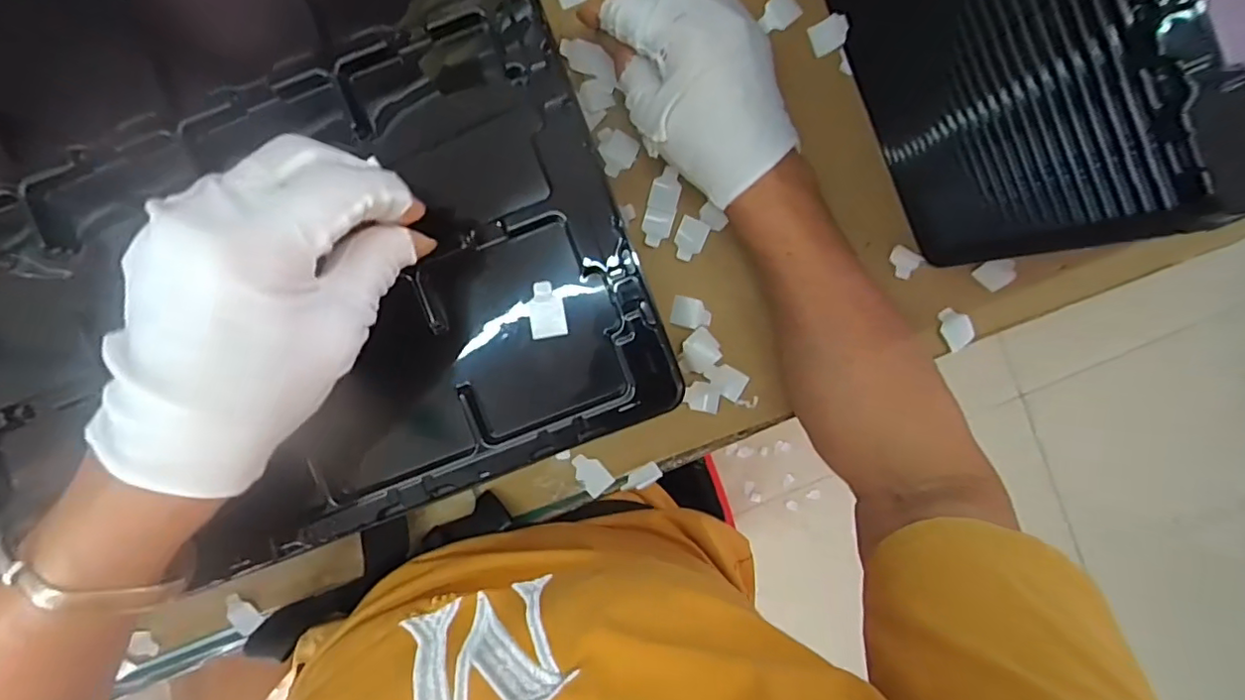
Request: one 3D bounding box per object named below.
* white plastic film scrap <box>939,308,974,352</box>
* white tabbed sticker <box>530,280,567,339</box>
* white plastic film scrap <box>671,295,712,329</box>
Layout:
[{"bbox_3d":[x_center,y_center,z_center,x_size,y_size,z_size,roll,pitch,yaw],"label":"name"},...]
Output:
[{"bbox_3d":[0.193,-0.012,0.341,0.018,0.011,0.022,-34,98,0],"label":"white plastic film scrap"},{"bbox_3d":[-0.038,-0.020,0.299,0.018,0.007,0.028,-7,95,-1],"label":"white tabbed sticker"},{"bbox_3d":[0.042,-0.022,0.356,0.023,0.004,0.018,14,94,-2],"label":"white plastic film scrap"}]

